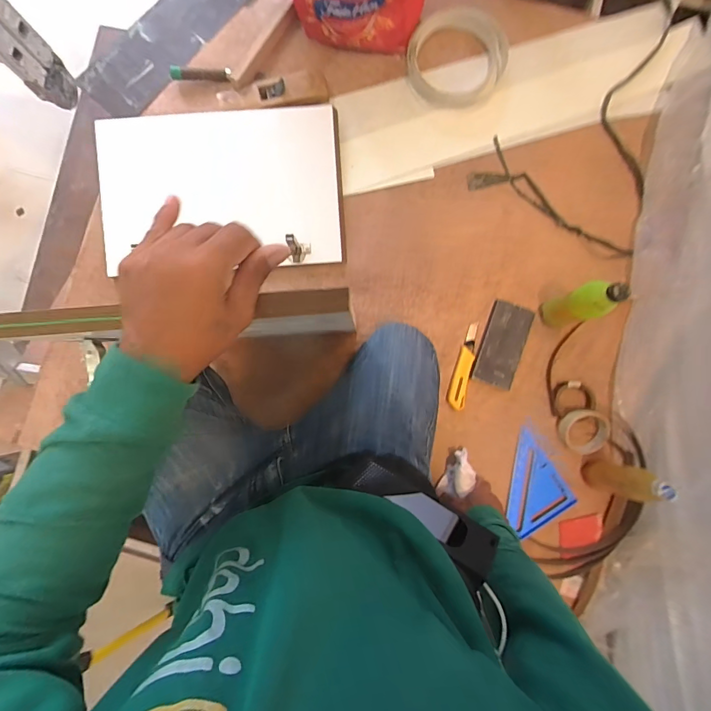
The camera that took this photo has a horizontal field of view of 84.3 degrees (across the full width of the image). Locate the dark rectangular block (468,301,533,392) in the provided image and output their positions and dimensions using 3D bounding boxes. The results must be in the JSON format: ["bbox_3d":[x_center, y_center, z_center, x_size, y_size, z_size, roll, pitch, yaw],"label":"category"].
[{"bbox_3d":[0.308,-0.021,0.816,0.090,0.024,0.170,20,87,2],"label":"dark rectangular block"}]

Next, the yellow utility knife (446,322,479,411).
[{"bbox_3d":[0.228,0.020,0.819,0.034,0.023,0.182,16,87,1],"label":"yellow utility knife"}]

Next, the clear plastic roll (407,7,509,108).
[{"bbox_3d":[0.220,-0.659,0.853,0.207,0.025,0.244,0,86,1],"label":"clear plastic roll"}]

